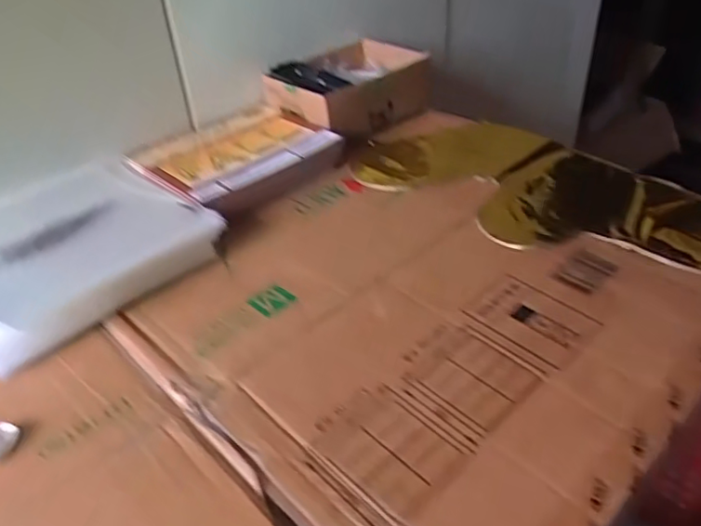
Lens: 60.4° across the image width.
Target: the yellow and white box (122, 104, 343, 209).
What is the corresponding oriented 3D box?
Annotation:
[{"bbox_3d":[-0.139,-0.126,0.693,0.200,0.030,0.185,-32,46,-31],"label":"yellow and white box"}]

